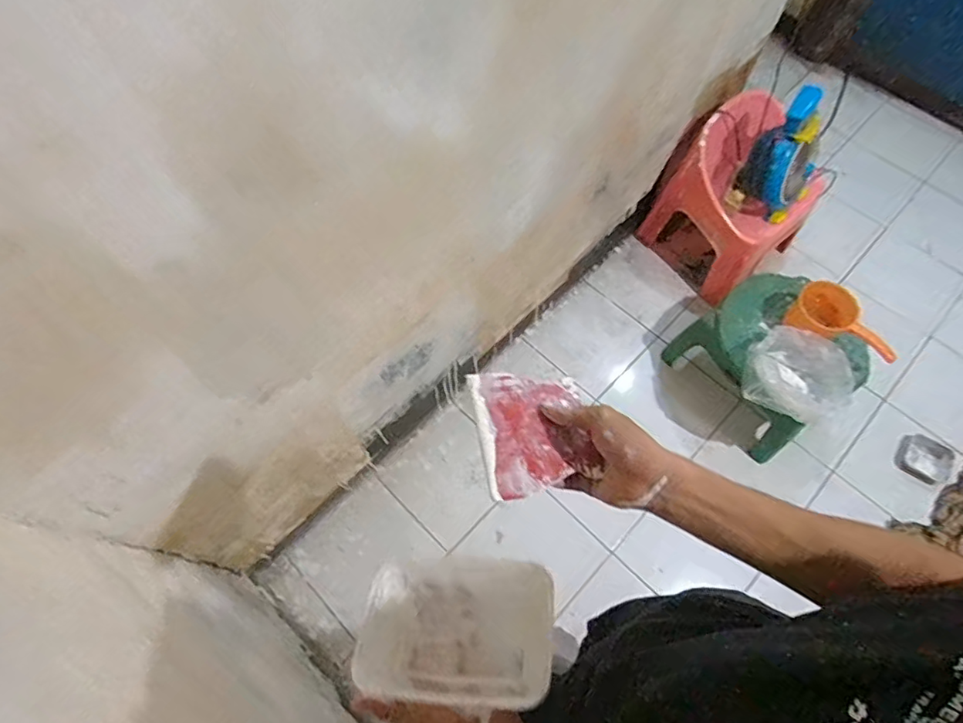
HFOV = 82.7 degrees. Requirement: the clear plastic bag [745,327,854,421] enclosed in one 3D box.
[{"bbox_3d":[0.763,0.026,1.314,0.239,0.084,0.201,30,67,14],"label":"clear plastic bag"}]

